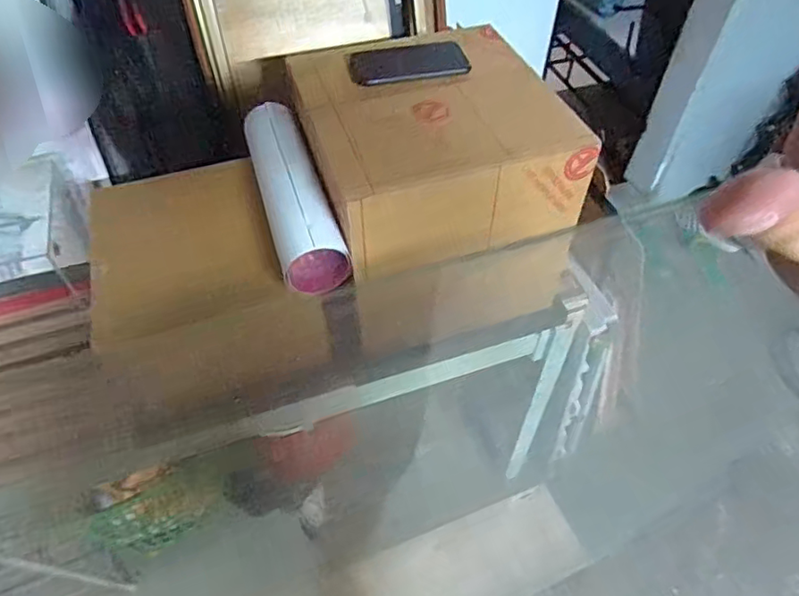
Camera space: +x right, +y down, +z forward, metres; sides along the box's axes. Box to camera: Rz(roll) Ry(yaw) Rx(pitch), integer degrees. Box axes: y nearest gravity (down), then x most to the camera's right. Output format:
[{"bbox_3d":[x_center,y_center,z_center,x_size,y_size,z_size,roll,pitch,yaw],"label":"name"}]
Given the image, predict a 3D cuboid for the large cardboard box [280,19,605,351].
[{"bbox_3d":[0.038,-0.161,0.797,0.299,0.274,0.310,-15,53,-13],"label":"large cardboard box"}]

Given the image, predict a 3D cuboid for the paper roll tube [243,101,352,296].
[{"bbox_3d":[-0.138,-0.135,0.724,0.072,0.076,0.286,-15,53,-13],"label":"paper roll tube"}]

